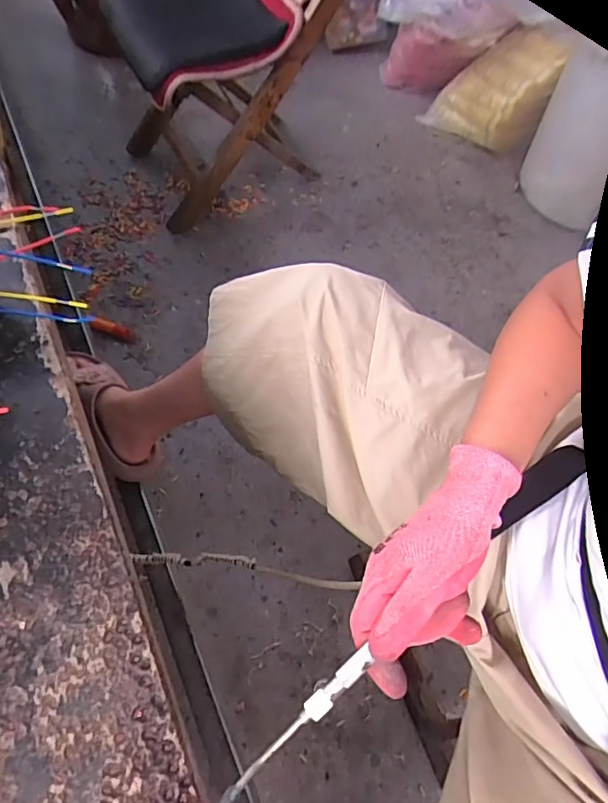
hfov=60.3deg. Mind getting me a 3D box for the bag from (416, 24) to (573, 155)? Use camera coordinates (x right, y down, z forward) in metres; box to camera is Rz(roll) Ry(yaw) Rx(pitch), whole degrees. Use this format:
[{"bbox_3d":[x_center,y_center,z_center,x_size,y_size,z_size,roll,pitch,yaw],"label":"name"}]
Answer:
[{"bbox_3d":[0.497,-0.830,1.391,0.287,0.296,0.112,41,67,17],"label":"bag"}]

